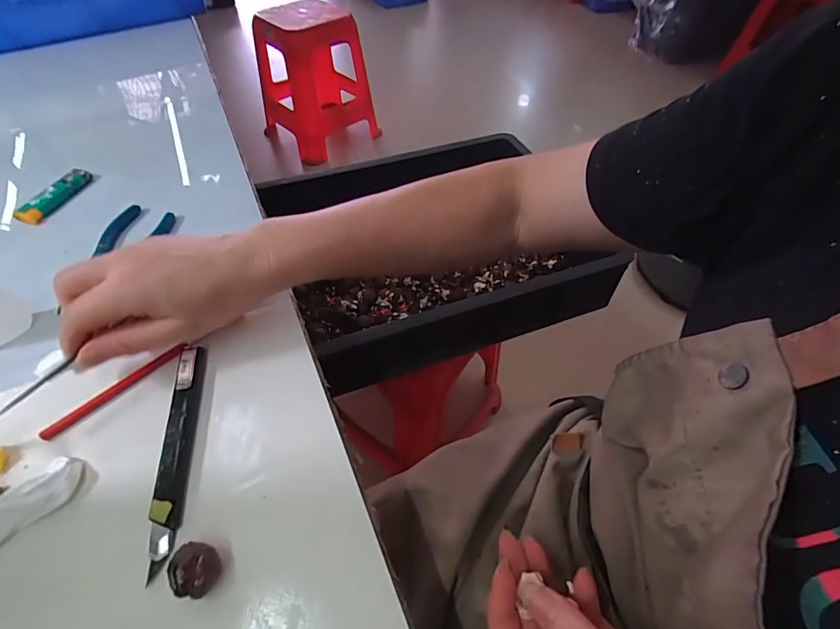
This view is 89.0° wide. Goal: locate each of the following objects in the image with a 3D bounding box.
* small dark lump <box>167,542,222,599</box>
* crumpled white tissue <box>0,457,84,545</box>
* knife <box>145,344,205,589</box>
[{"bbox_3d":[-0.116,0.131,0.219,0.020,0.020,0.023,12,53,10],"label":"small dark lump"},{"bbox_3d":[-0.226,0.109,0.242,0.061,0.014,0.023,-38,61,-25],"label":"crumpled white tissue"},{"bbox_3d":[-0.152,0.080,0.267,0.015,0.007,0.140,-7,53,-5],"label":"knife"}]

